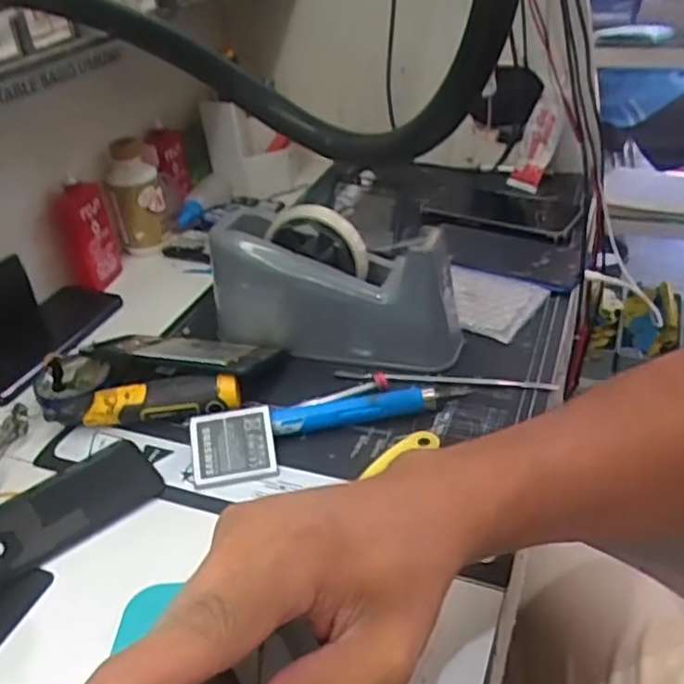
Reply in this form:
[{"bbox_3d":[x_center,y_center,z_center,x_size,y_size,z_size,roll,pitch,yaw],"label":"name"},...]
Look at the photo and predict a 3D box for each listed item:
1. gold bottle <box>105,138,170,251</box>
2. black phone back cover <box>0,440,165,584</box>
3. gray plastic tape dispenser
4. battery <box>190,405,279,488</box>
[{"bbox_3d":[-0.218,-0.157,0.736,0.056,0.114,0.056,-13,35,-11],"label":"gold bottle"},{"bbox_3d":[-0.185,0.109,0.451,0.127,0.008,0.062,-26,40,-27],"label":"black phone back cover"},{"bbox_3d":[-0.004,-0.045,0.556,0.197,0.106,0.062,7,36,17],"label":"gray plastic tape dispenser"},{"bbox_3d":[-0.075,0.070,0.471,0.056,0.006,0.052,-9,62,-6],"label":"battery"}]

